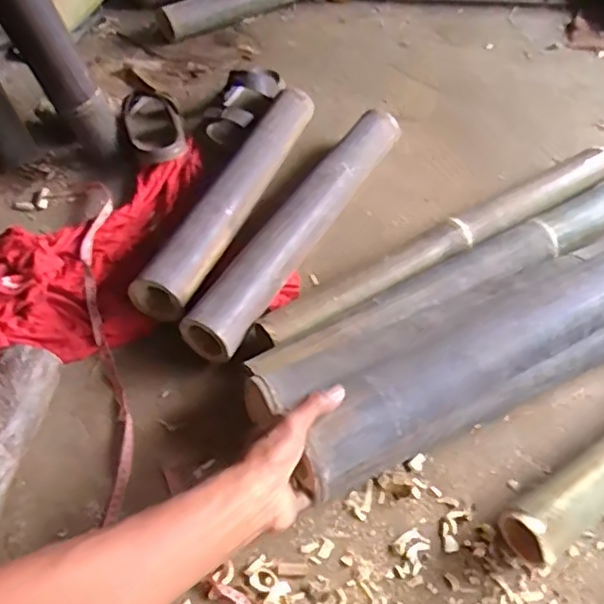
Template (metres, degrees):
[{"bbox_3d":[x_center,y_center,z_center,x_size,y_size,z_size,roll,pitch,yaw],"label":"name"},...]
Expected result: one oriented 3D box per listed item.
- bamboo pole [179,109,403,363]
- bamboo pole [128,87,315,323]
[{"bbox_3d":[0.008,-0.122,0.947,0.066,0.083,0.532,22,51,21],"label":"bamboo pole"},{"bbox_3d":[-0.092,-0.169,0.960,0.067,0.089,0.481,19,50,19],"label":"bamboo pole"}]

